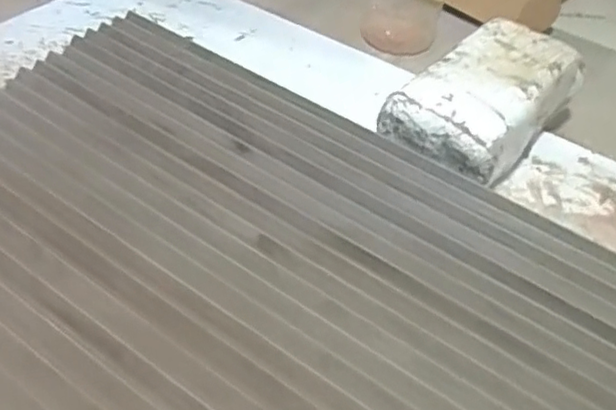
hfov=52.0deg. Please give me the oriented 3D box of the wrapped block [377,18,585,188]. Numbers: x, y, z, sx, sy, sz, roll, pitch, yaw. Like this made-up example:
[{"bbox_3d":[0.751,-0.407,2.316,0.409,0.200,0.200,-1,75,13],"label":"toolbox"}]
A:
[{"bbox_3d":[0.188,-0.117,0.674,0.127,0.077,0.225,32,48,24],"label":"wrapped block"}]

